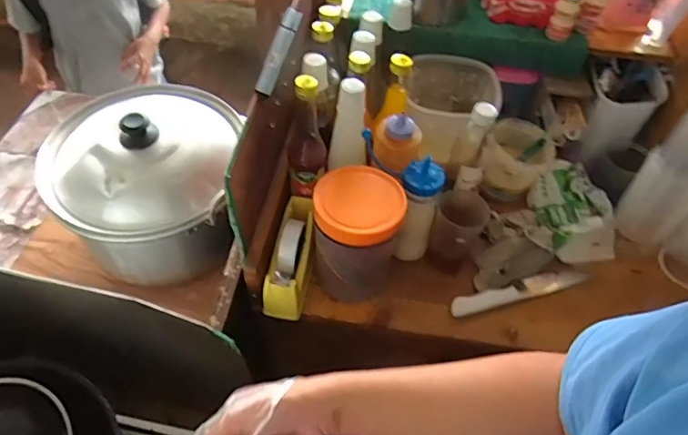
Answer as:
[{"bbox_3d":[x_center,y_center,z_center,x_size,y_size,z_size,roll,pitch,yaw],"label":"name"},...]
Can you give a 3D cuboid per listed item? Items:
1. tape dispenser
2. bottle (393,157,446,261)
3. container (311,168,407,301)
[{"bbox_3d":[-0.077,0.052,0.767,0.056,0.065,0.188,8,66,3],"label":"tape dispenser"},{"bbox_3d":[0.111,-0.006,0.790,0.056,0.174,0.067,12,53,6],"label":"bottle"},{"bbox_3d":[0.018,0.032,0.751,0.115,0.188,0.122,15,53,8],"label":"container"}]

